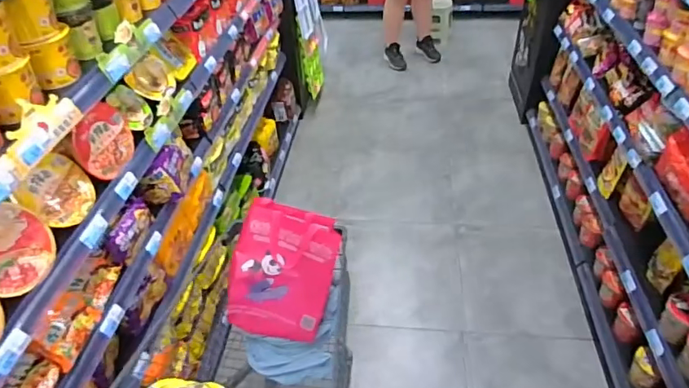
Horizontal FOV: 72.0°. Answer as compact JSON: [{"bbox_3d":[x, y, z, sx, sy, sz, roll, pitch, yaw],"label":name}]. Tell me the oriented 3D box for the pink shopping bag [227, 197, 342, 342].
[{"bbox_3d":[-0.168,0.216,1.285,0.269,0.353,0.062,16,12,8],"label":"pink shopping bag"}]

